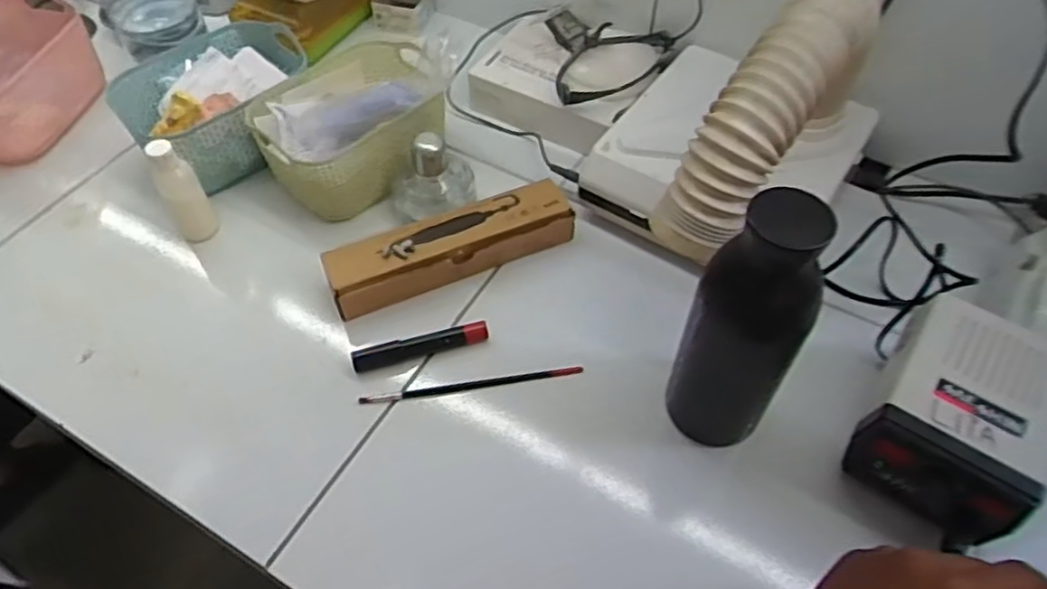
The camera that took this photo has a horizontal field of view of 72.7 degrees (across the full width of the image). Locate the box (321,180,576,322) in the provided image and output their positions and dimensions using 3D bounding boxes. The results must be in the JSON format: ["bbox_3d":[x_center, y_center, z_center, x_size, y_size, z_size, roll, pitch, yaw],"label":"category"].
[{"bbox_3d":[-0.061,-0.042,0.617,0.213,0.036,0.059,-20,56,-14],"label":"box"}]

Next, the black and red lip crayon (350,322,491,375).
[{"bbox_3d":[-0.082,0.041,0.571,0.108,0.012,0.018,-14,55,-11],"label":"black and red lip crayon"}]

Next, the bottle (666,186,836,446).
[{"bbox_3d":[0.140,0.023,0.451,0.069,0.188,0.060,31,59,21],"label":"bottle"}]

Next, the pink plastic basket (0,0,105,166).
[{"bbox_3d":[-0.517,-0.219,0.717,0.133,0.076,0.173,35,61,23],"label":"pink plastic basket"}]

